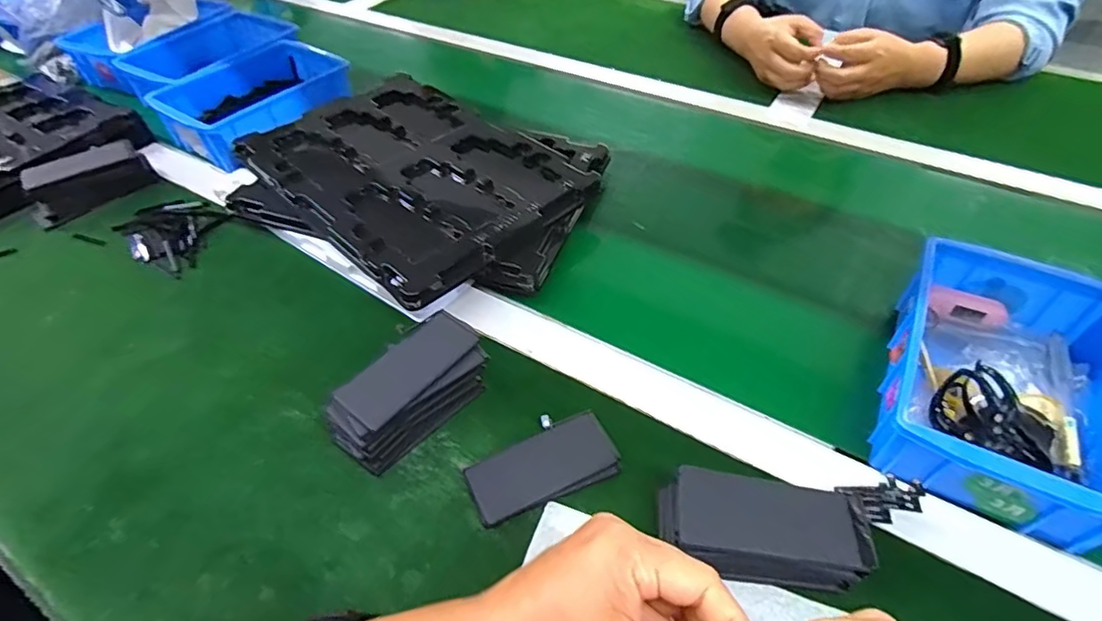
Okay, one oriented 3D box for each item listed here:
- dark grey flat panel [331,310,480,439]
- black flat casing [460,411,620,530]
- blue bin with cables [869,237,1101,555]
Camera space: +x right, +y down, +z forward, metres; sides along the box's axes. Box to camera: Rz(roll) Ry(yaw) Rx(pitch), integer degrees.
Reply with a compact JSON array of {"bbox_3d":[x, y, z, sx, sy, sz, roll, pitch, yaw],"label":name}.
[{"bbox_3d":[-0.096,0.038,0.380,0.044,0.005,0.098,30,55,26],"label":"dark grey flat panel"},{"bbox_3d":[-0.006,0.106,0.373,0.099,0.009,0.047,-18,50,-15],"label":"black flat casing"},{"bbox_3d":[0.312,0.047,0.385,0.131,0.063,0.203,22,52,20],"label":"blue bin with cables"}]

